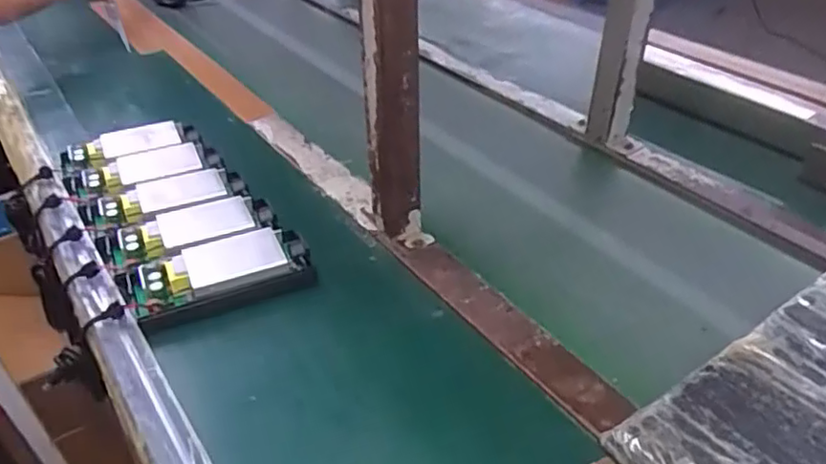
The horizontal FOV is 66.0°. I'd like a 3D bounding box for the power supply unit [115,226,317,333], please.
[{"bbox_3d":[-0.187,0.041,0.614,0.175,0.043,0.075,-14,39,-20],"label":"power supply unit"}]

